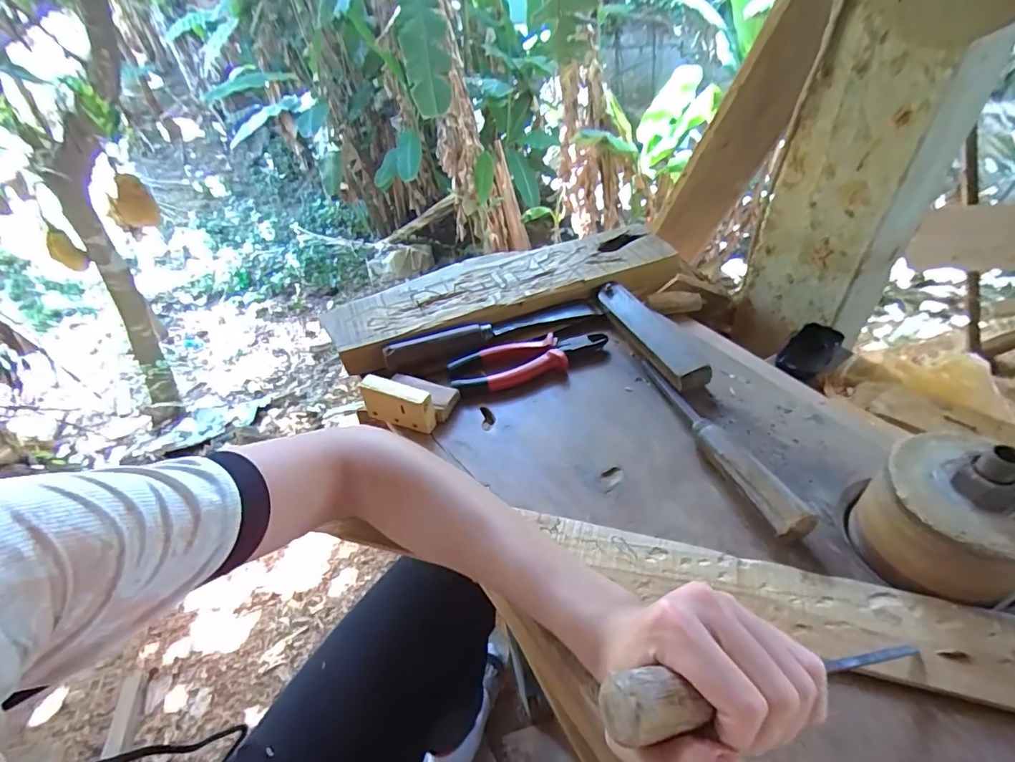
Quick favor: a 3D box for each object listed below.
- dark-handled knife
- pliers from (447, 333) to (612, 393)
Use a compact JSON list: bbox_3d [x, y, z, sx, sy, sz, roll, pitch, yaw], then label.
[{"bbox_3d":[-0.013,-0.062,0.602,0.271,0.021,0.029,-15,45,-10],"label":"dark-handled knife"},{"bbox_3d":[0.026,-0.026,0.571,0.184,0.012,0.061,-14,45,-9],"label":"pliers"}]

